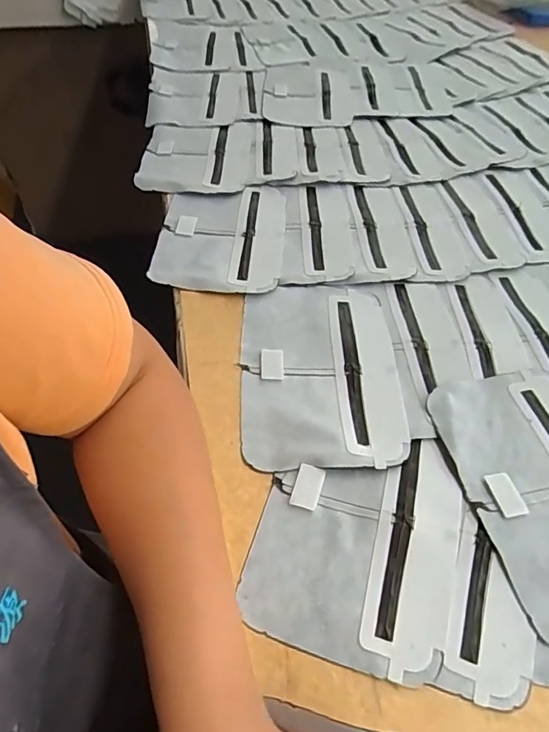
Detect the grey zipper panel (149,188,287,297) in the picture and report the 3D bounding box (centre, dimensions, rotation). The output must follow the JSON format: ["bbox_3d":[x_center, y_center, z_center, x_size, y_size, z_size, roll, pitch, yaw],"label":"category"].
[{"bbox_3d":[-0.055,-0.140,0.515,0.129,0.014,0.171,3,51,1],"label":"grey zipper panel"}]

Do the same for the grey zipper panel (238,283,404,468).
[{"bbox_3d":[0.037,-0.002,0.414,0.128,0.007,0.191,0,51,-1],"label":"grey zipper panel"}]

